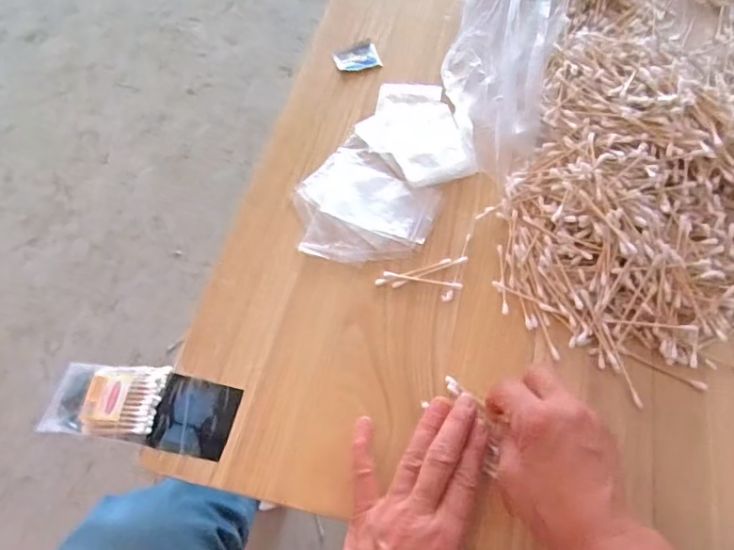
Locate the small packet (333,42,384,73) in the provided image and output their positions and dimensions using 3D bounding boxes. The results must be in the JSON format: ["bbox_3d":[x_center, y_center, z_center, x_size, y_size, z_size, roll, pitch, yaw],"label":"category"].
[{"bbox_3d":[-0.012,-0.256,0.656,0.052,0.009,0.046,-16,62,-6],"label":"small packet"}]

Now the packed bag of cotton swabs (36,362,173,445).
[{"bbox_3d":[-0.228,0.108,0.483,0.119,0.014,0.063,-4,59,23],"label":"packed bag of cotton swabs"}]

